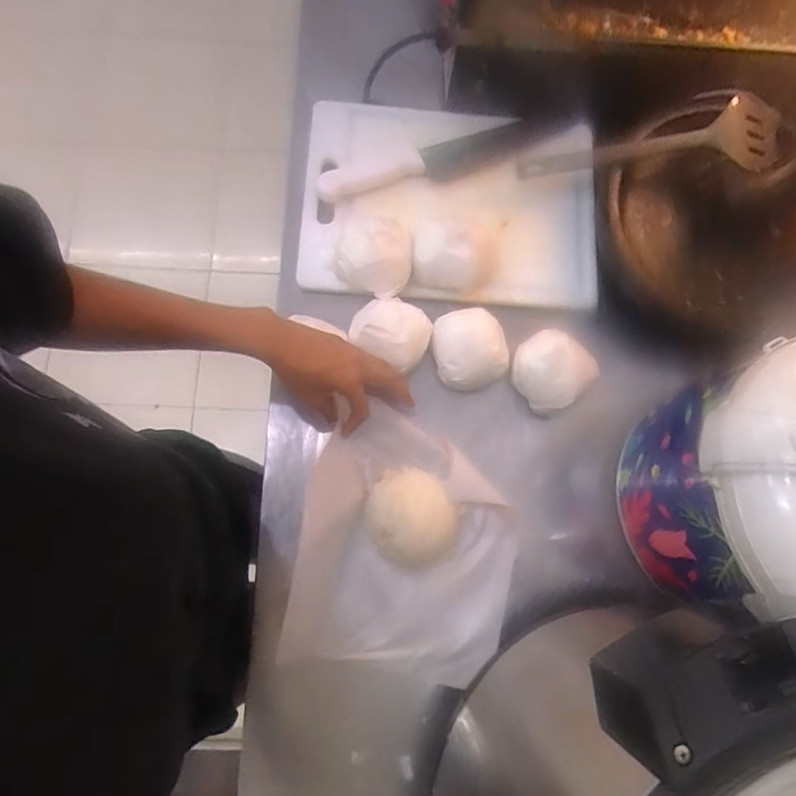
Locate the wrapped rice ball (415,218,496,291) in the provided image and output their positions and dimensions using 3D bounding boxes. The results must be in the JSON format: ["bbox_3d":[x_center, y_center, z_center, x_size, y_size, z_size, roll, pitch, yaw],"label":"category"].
[{"bbox_3d":[0.062,-0.162,0.596,0.092,0.057,0.071,-2,77,-4],"label":"wrapped rice ball"}]

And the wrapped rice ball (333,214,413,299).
[{"bbox_3d":[-0.022,-0.161,0.590,0.081,0.067,0.081,29,77,3],"label":"wrapped rice ball"}]

